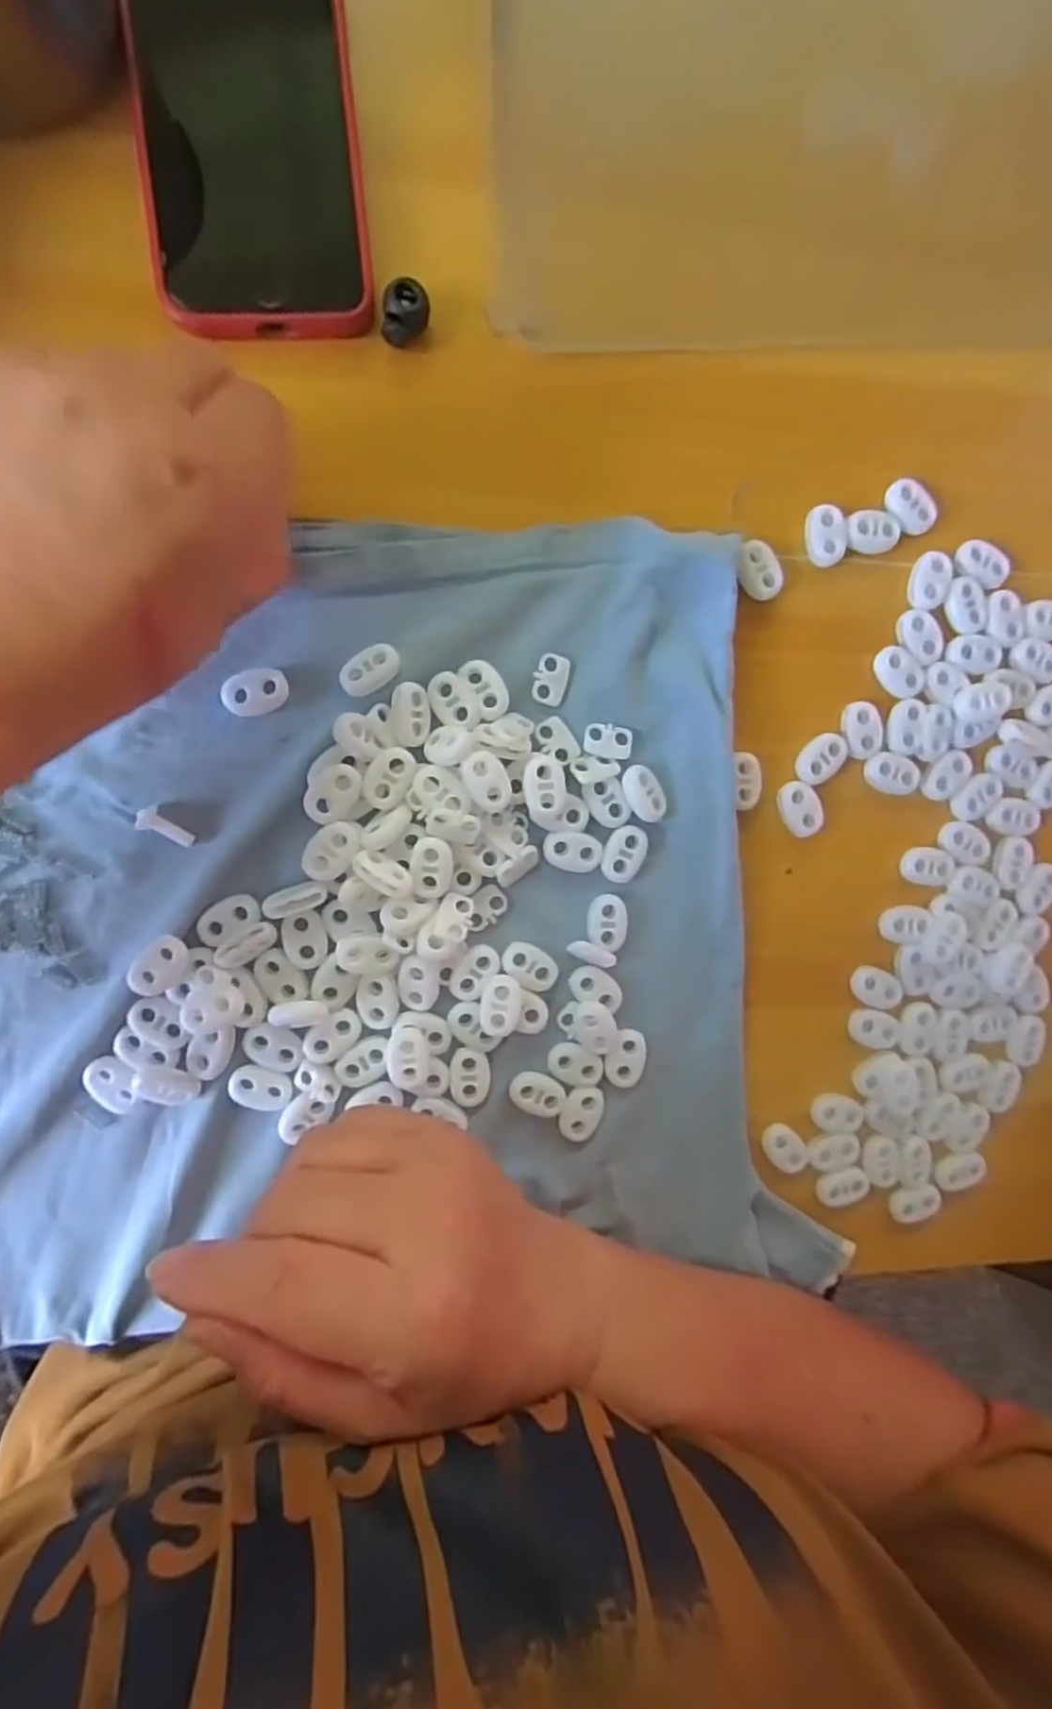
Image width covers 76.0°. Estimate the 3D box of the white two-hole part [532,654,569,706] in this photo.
[{"bbox_3d":[0.010,-0.065,0.248,0.013,0.004,0.018,13,92,-8],"label":"white two-hole part"}]

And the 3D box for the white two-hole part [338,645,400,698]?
[{"bbox_3d":[-0.055,-0.065,0.239,0.022,0.008,0.014,-36,98,-4],"label":"white two-hole part"}]

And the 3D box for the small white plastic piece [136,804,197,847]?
[{"bbox_3d":[-0.126,-0.009,0.236,0.019,0.004,0.009,33,89,-24],"label":"small white plastic piece"}]

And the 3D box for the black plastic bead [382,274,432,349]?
[{"bbox_3d":[-0.041,-0.185,0.231,0.015,0.012,0.017,6,93,-8],"label":"black plastic bead"}]

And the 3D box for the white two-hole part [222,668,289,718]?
[{"bbox_3d":[-0.095,-0.057,0.237,0.022,0.006,0.015,-17,96,-6],"label":"white two-hole part"}]

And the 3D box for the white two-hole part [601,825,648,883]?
[{"bbox_3d":[0.037,0.000,0.257,0.015,0.004,0.022,21,91,-9],"label":"white two-hole part"}]

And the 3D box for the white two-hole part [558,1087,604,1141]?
[{"bbox_3d":[0.022,0.101,0.262,0.014,0.004,0.022,20,91,-9],"label":"white two-hole part"}]

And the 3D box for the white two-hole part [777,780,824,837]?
[{"bbox_3d":[0.108,-0.018,0.266,0.015,0.006,0.022,-29,97,-5],"label":"white two-hole part"}]

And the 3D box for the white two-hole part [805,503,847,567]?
[{"bbox_3d":[0.115,-0.122,0.259,0.015,0.005,0.022,1,94,-8],"label":"white two-hole part"}]

